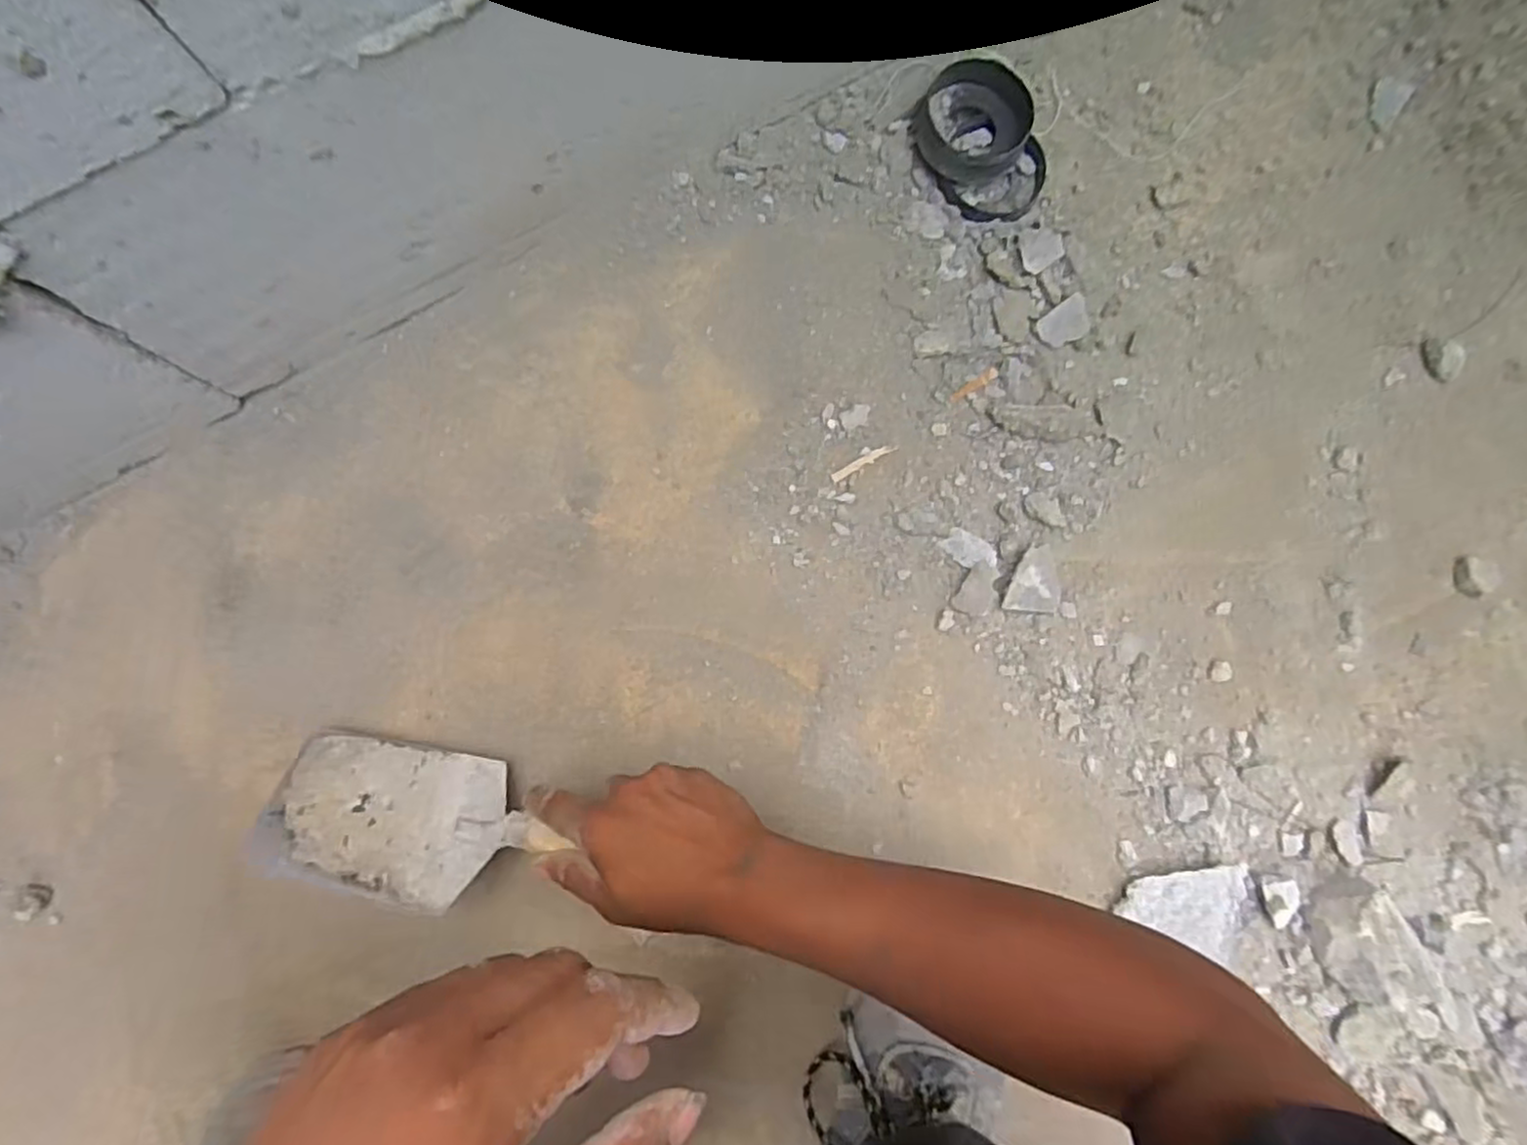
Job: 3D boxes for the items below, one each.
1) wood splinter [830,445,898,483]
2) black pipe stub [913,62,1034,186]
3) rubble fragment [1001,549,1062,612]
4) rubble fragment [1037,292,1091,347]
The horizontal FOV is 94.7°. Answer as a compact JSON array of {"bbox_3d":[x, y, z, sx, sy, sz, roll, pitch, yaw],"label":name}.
[{"bbox_3d":[0.077,-0.084,0.531,0.055,0.004,0.008,-29,87,-8],"label":"wood splinter"},{"bbox_3d":[0.167,-0.355,0.548,0.088,0.038,0.108,32,82,-1],"label":"black pipe stub"},{"bbox_3d":[0.199,0.004,0.520,0.046,0.018,0.049,1,83,-5],"label":"rubble fragment"},{"bbox_3d":[0.237,-0.194,0.549,0.043,0.010,0.031,-38,88,-8],"label":"rubble fragment"}]

